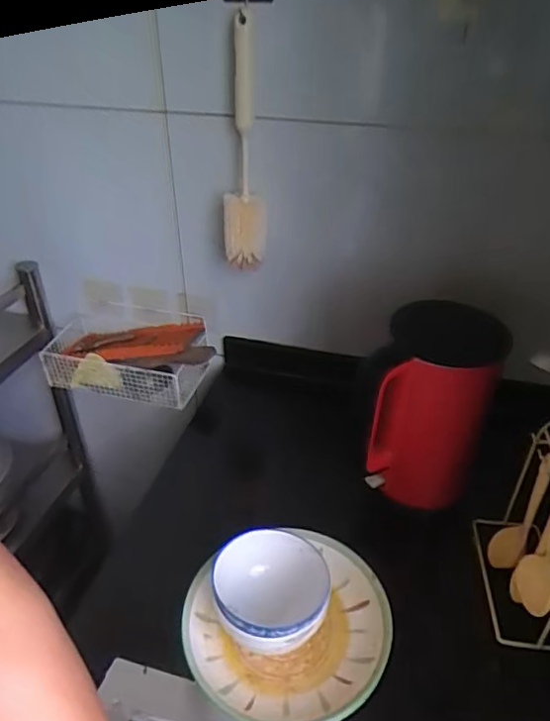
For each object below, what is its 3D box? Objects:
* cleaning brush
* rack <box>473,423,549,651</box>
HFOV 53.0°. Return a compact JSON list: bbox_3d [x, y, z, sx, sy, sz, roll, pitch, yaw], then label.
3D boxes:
[{"bbox_3d":[-0.048,-0.275,0.744,0.057,0.313,0.073,-5,35,-3],"label":"cleaning brush"},{"bbox_3d":[0.274,0.176,0.577,0.072,0.192,0.171,4,35,9],"label":"rack"}]

